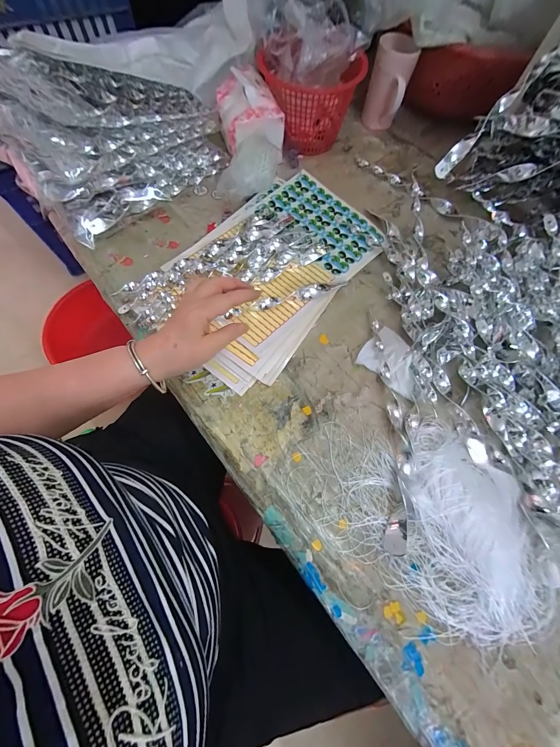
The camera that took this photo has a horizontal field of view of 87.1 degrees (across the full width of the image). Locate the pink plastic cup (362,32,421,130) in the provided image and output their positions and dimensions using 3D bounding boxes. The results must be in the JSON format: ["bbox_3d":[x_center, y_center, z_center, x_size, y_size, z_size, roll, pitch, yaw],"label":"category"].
[{"bbox_3d":[0.218,-0.578,0.603,0.078,0.125,0.075,15,69,4],"label":"pink plastic cup"}]

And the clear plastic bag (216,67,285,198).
[{"bbox_3d":[-0.052,-0.427,0.535,0.116,0.081,0.268,-3,68,-3],"label":"clear plastic bag"}]

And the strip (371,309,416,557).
[{"bbox_3d":[0.150,0.061,0.391,0.039,0.014,0.310,4,68,-1],"label":"strip"}]

